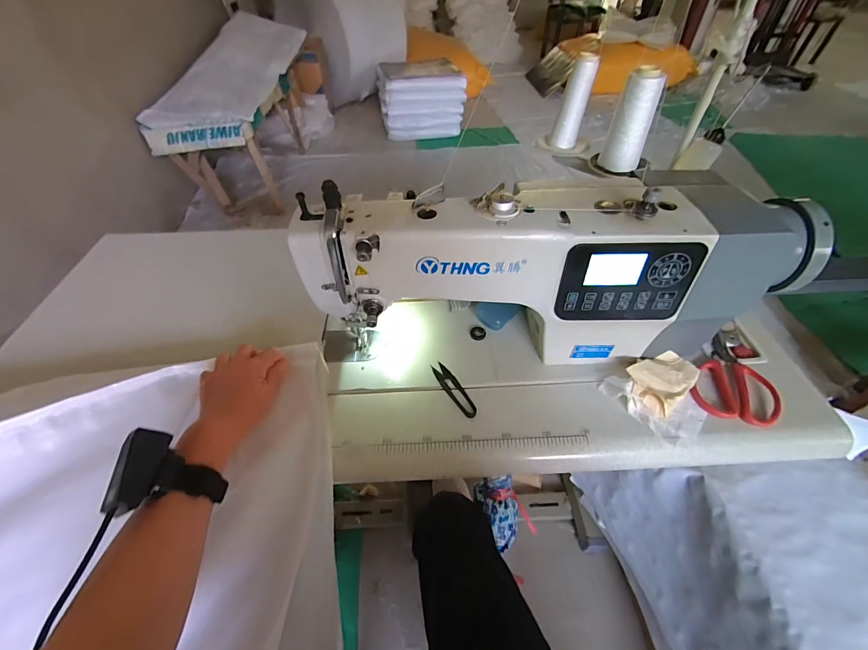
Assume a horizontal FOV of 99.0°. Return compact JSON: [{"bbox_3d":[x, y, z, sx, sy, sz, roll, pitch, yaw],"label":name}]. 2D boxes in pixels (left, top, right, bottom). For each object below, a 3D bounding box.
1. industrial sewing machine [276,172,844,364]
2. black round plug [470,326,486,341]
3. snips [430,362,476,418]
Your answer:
[{"bbox_3d":[0.143,-0.060,0.489,0.579,0.244,0.138,-5,49,-3],"label":"industrial sewing machine"},{"bbox_3d":[0.071,0.013,0.594,0.024,0.007,0.025,-1,49,1],"label":"black round plug"},{"bbox_3d":[0.028,0.090,0.523,0.023,0.005,0.097,-26,53,-20],"label":"snips"}]

